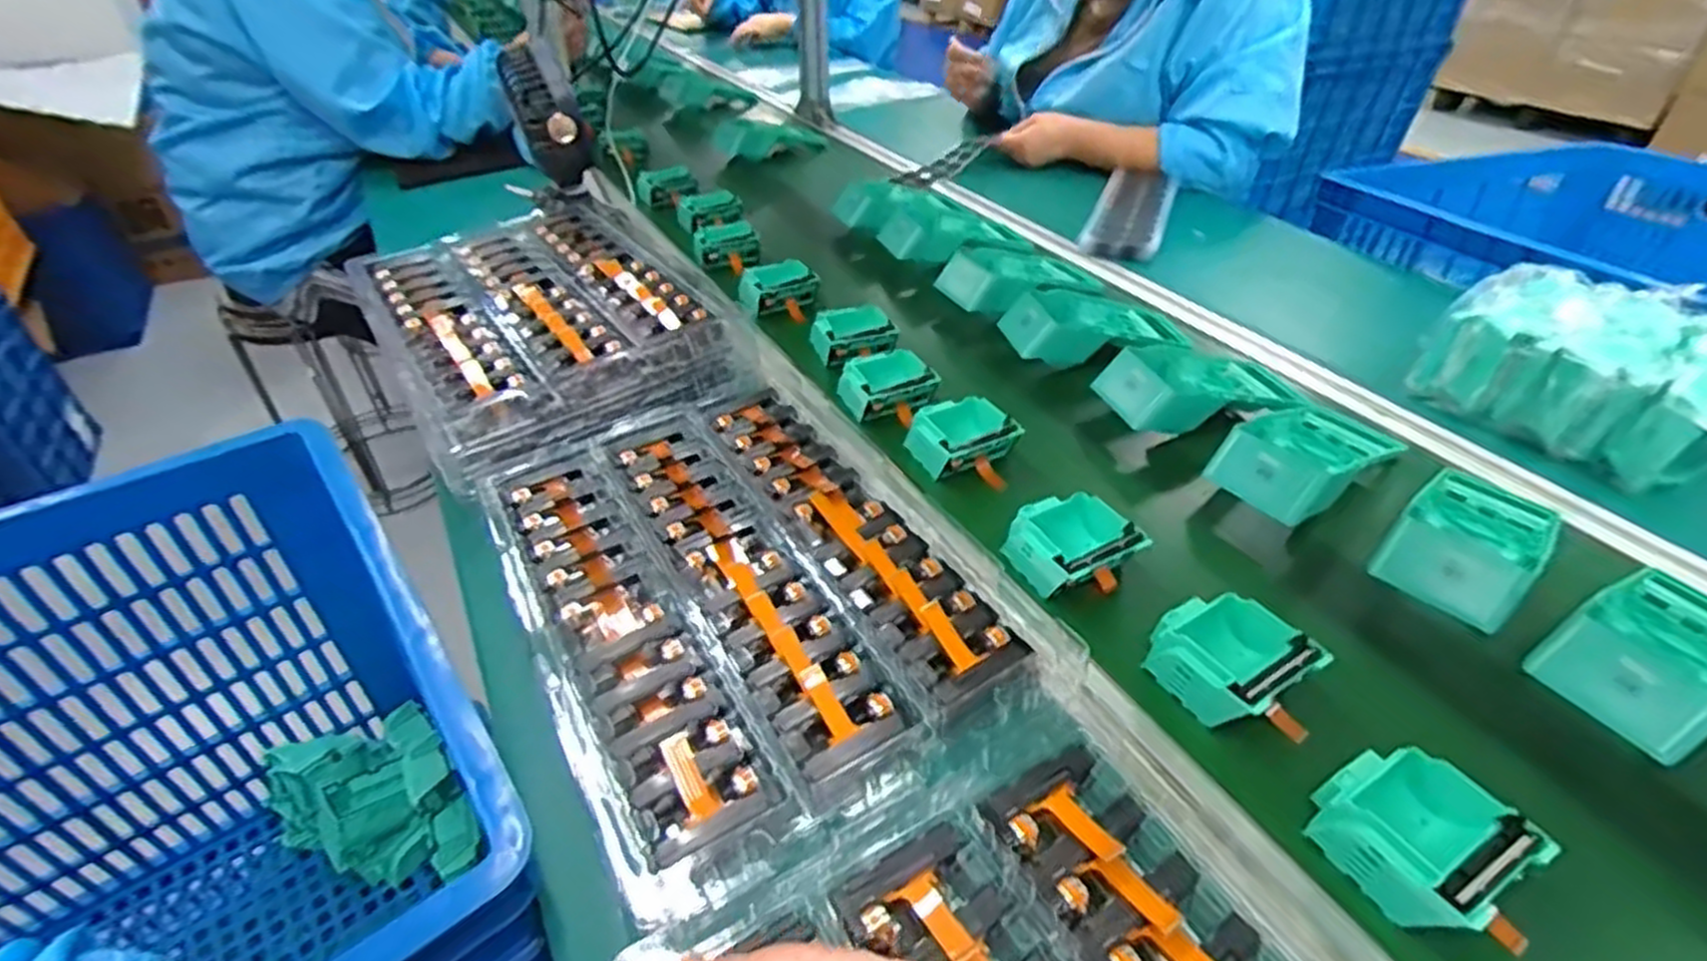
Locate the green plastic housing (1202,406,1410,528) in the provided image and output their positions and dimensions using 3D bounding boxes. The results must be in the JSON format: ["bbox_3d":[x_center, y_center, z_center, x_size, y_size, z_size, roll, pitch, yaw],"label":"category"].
[{"bbox_3d":[0.369,-0.018,0.637,0.176,0.042,0.089,-18,40,-39],"label":"green plastic housing"}]

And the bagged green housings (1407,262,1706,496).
[{"bbox_3d":[0.660,-0.096,0.671,0.196,0.086,0.230,-20,43,-22],"label":"bagged green housings"}]

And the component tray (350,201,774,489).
[{"bbox_3d":[-0.299,-0.164,0.739,0.272,0.043,0.388,-26,45,-27],"label":"component tray"}]

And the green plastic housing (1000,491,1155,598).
[{"bbox_3d":[0.152,0.044,0.551,0.081,0.034,0.074,-21,43,-22],"label":"green plastic housing"}]

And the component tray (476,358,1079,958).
[{"bbox_3d":[-0.085,0.052,0.523,0.252,0.027,0.395,-22,44,-23],"label":"component tray"}]

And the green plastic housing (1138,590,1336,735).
[{"bbox_3d":[0.223,0.111,0.478,0.082,0.041,0.082,-22,44,-24],"label":"green plastic housing"}]

